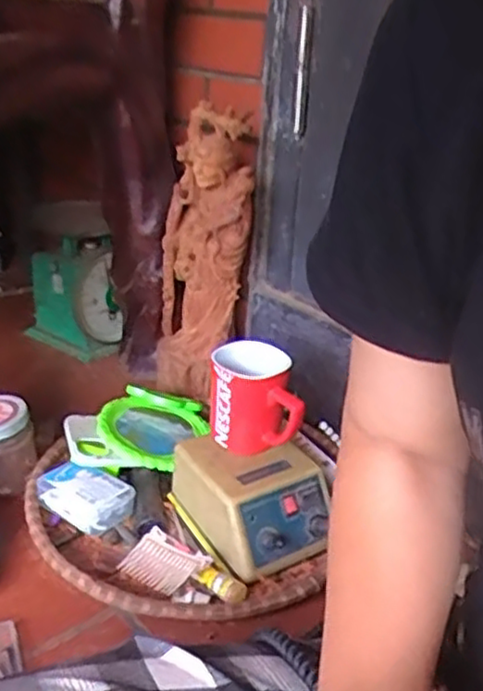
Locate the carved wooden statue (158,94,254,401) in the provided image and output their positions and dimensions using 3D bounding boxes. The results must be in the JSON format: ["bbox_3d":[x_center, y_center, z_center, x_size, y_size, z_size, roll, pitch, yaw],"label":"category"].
[{"bbox_3d":[-0.045,-0.105,0.870,0.100,0.334,0.073,1,25,-5],"label":"carved wooden statue"}]

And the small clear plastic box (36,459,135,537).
[{"bbox_3d":[-0.154,0.144,0.711,0.082,0.032,0.060,23,31,36],"label":"small clear plastic box"}]

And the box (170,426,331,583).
[{"bbox_3d":[0.013,0.144,0.712,0.117,0.066,0.135,-12,30,-30],"label":"box"}]

